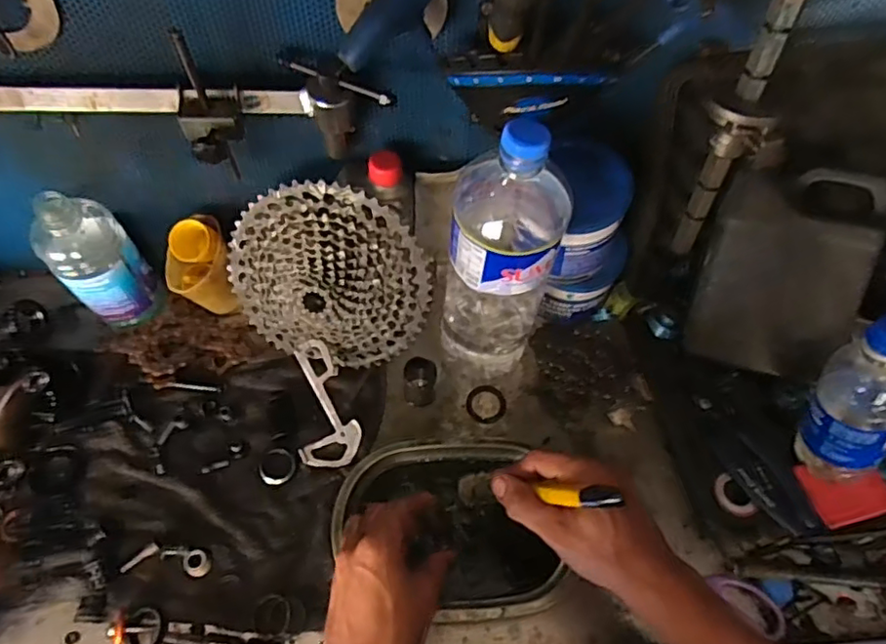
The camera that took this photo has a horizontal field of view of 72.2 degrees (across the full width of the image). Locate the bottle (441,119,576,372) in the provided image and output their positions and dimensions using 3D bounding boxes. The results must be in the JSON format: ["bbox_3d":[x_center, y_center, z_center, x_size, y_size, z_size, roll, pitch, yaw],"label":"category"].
[{"bbox_3d":[0.051,-0.051,0.528,0.088,0.309,0.100,18,62,7],"label":"bottle"}]

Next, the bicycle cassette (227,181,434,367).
[{"bbox_3d":[-0.113,-0.033,0.576,0.196,0.186,0.046,10,30,2],"label":"bicycle cassette"}]

